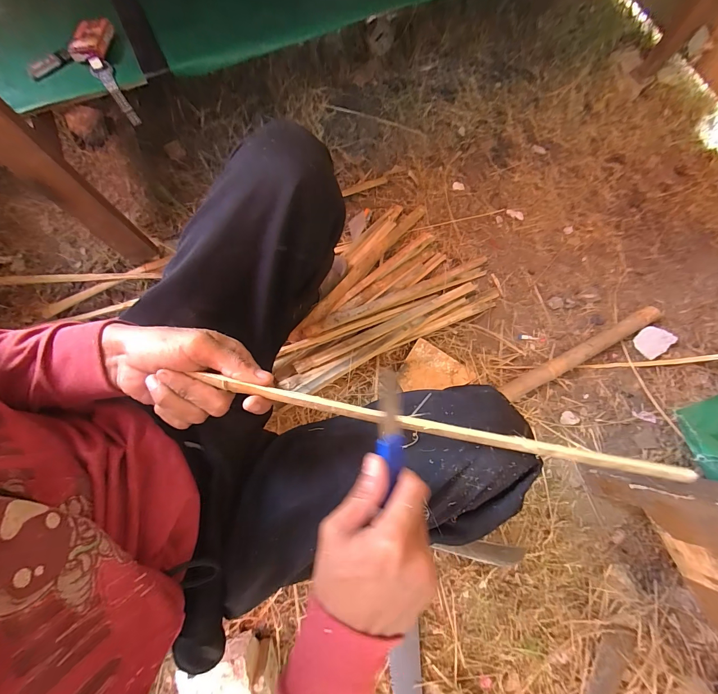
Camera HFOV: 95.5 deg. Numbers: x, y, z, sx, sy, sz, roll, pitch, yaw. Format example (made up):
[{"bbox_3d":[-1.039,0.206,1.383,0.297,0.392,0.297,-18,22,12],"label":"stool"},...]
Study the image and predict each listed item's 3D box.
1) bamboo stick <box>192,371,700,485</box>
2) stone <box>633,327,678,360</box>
[{"bbox_3d":[0.087,0.071,0.272,0.419,0.007,0.012,12,74,-4],"label":"bamboo stick"},{"bbox_3d":[0.704,-0.014,0.782,0.078,0.020,0.068,-40,78,-11],"label":"stone"}]

